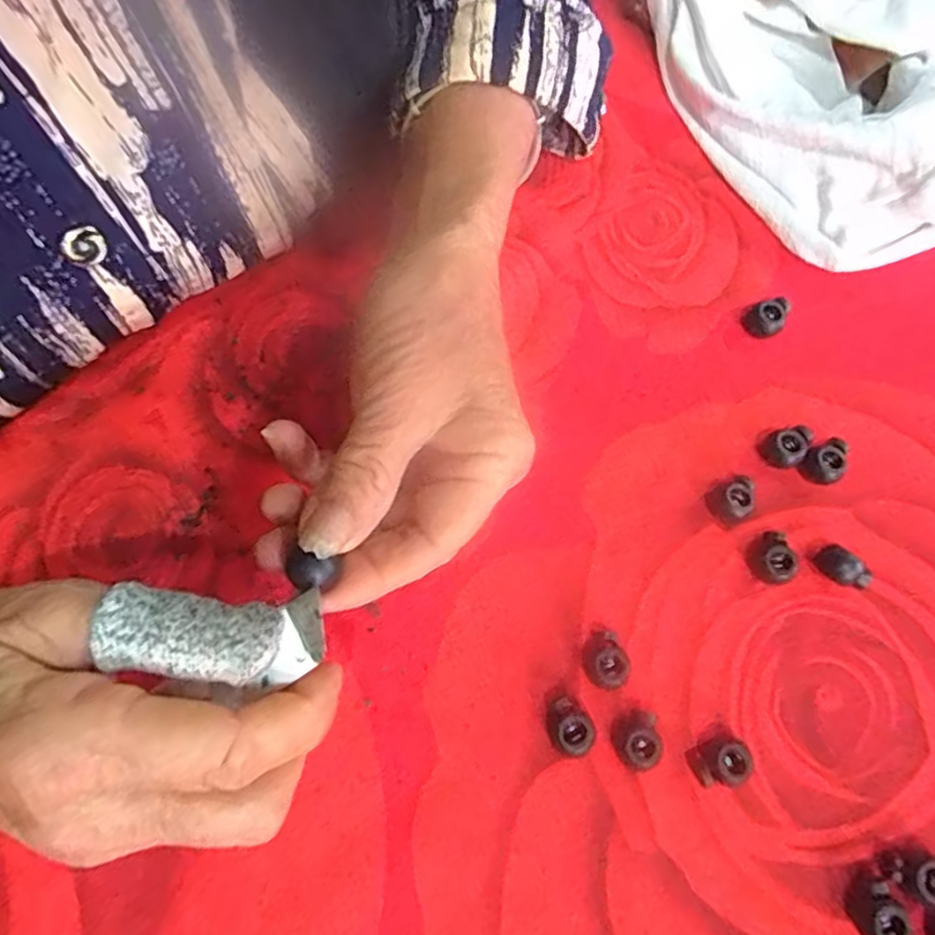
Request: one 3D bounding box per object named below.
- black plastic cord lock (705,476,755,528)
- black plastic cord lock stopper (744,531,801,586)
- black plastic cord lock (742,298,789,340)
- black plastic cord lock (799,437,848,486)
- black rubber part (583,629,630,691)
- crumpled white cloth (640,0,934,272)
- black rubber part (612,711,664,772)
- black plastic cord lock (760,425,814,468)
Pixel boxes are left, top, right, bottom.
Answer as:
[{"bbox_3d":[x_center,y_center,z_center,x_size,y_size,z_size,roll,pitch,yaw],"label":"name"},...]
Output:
[{"bbox_3d":[0.103,0.013,0.253,0.017,0.011,0.015,-23,73,-9],"label":"black plastic cord lock"},{"bbox_3d":[0.114,0.034,0.245,0.014,0.010,0.019,-19,72,-8],"label":"black plastic cord lock stopper"},{"bbox_3d":[0.126,-0.063,0.279,0.014,0.012,0.015,0,71,-1],"label":"black plastic cord lock"},{"bbox_3d":[0.141,-0.002,0.259,0.017,0.011,0.015,-32,75,-12],"label":"black plastic cord lock"},{"bbox_3d":[0.049,0.069,0.233,0.014,0.011,0.019,-17,72,-7],"label":"black rubber part"},{"bbox_3d":[0.170,-0.209,0.304,0.147,0.058,0.231,-23,73,-9],"label":"crumpled white cloth"},{"bbox_3d":[0.058,0.093,0.224,0.014,0.011,0.017,-11,71,-5],"label":"black rubber part"},{"bbox_3d":[0.126,-0.008,0.261,0.013,0.012,0.015,21,72,6],"label":"black plastic cord lock"}]

